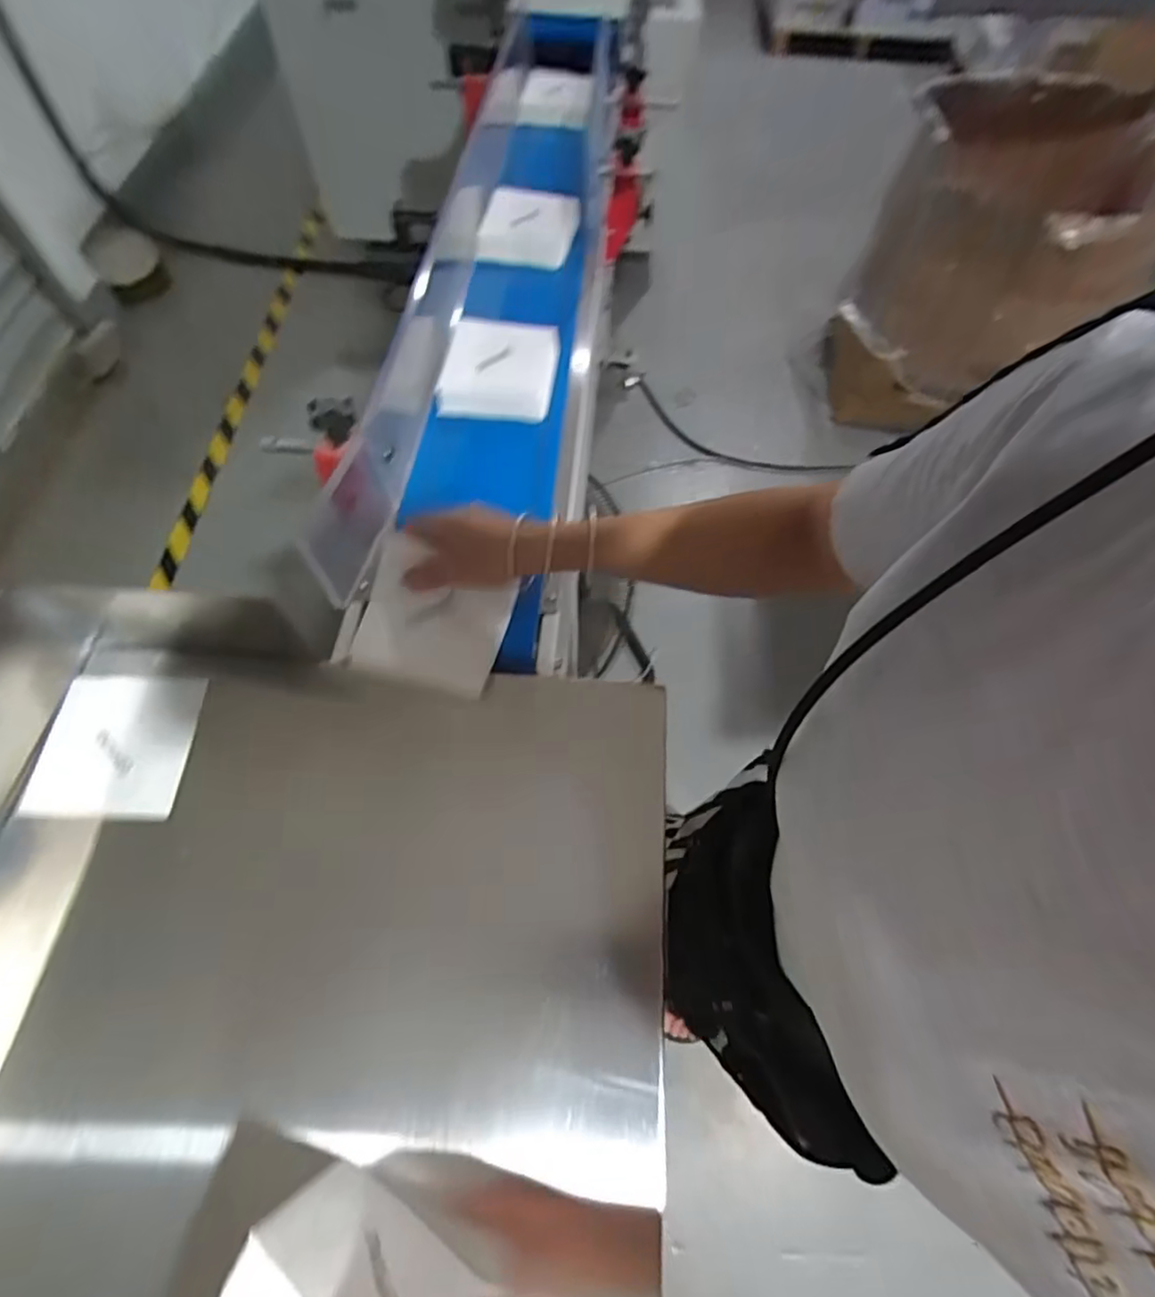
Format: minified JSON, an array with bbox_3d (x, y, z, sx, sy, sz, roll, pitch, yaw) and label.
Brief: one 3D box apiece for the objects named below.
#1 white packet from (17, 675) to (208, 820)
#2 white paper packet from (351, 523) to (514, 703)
[{"bbox_3d":[-0.373,0.078,0.513,0.108,0.014,0.116,0,61,0],"label":"white packet"},{"bbox_3d":[-0.128,-0.025,0.569,0.123,0.011,0.115,16,97,-13],"label":"white paper packet"}]

